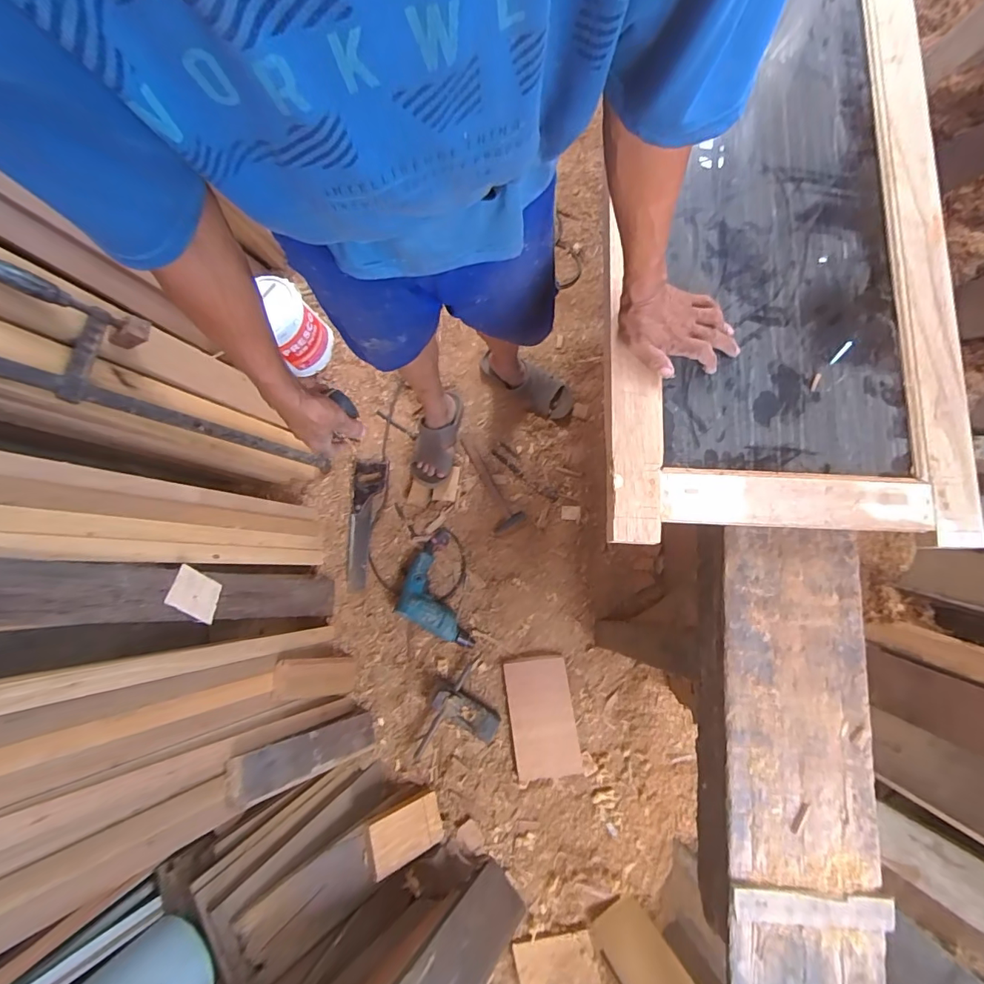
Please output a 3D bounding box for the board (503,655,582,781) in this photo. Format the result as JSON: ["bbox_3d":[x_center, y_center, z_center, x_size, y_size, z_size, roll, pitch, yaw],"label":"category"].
[{"bbox_3d":[0.119,0.539,1.136,0.151,0.024,0.263,-8,66,1],"label":"board"}]

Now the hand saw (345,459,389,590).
[{"bbox_3d":[-0.338,0.088,1.248,0.089,0.021,0.344,2,79,1],"label":"hand saw"}]

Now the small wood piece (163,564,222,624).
[{"bbox_3d":[-0.539,0.186,0.858,0.008,0.107,0.075,-7,53,18],"label":"small wood piece"}]

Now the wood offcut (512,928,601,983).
[{"bbox_3d":[0.135,1.003,0.993,0.165,0.013,0.107,-9,79,-1],"label":"wood offcut"}]

